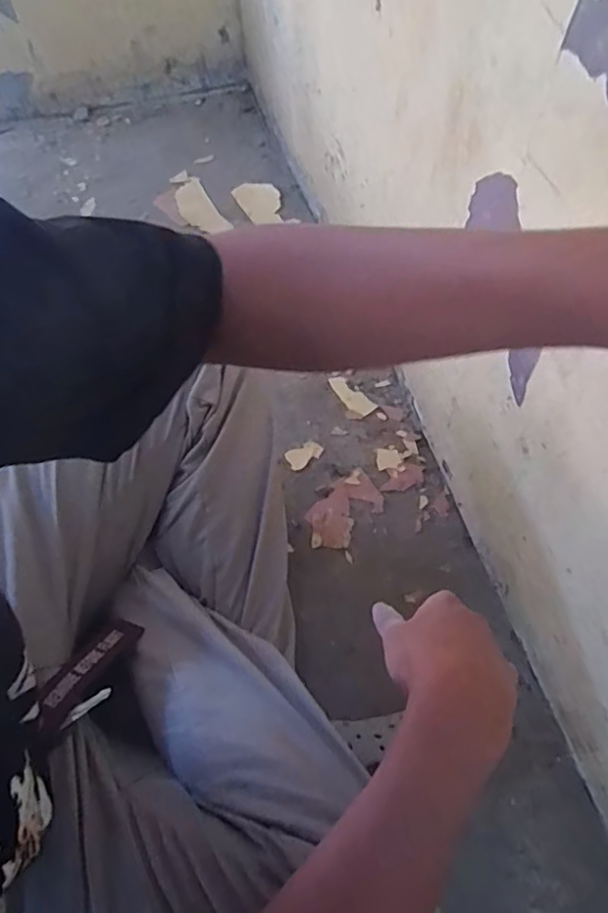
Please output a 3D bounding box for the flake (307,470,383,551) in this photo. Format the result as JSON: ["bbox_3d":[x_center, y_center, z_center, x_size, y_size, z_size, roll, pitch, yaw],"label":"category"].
[{"bbox_3d":[0.053,0.073,0.766,0.069,0.004,0.118,40,69,21],"label":"flake"}]

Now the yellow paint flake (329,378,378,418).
[{"bbox_3d":[0.070,-0.090,0.860,0.033,0.005,0.082,-39,66,-18],"label":"yellow paint flake"}]

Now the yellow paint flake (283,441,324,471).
[{"bbox_3d":[0.001,-0.002,0.811,0.052,0.004,0.034,-27,63,-13],"label":"yellow paint flake"}]

